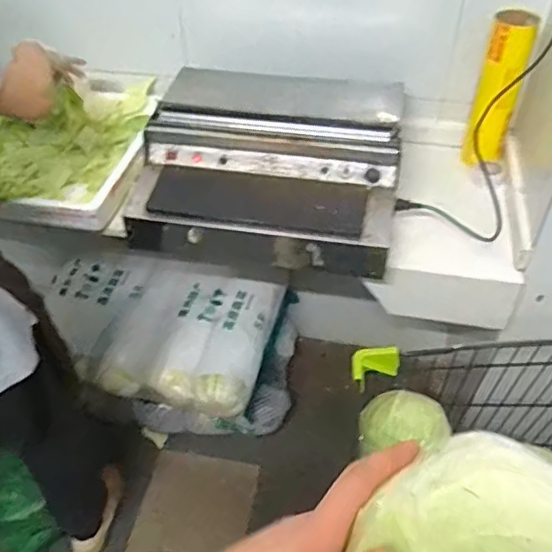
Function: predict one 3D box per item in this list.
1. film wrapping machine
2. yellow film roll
[{"bbox_3d":[-0.004,-0.233,1.124,0.498,0.152,0.465,6,42,8],"label":"film wrapping machine"},{"bbox_3d":[0.452,-0.371,1.170,0.089,0.290,0.095,17,44,20],"label":"yellow film roll"}]

